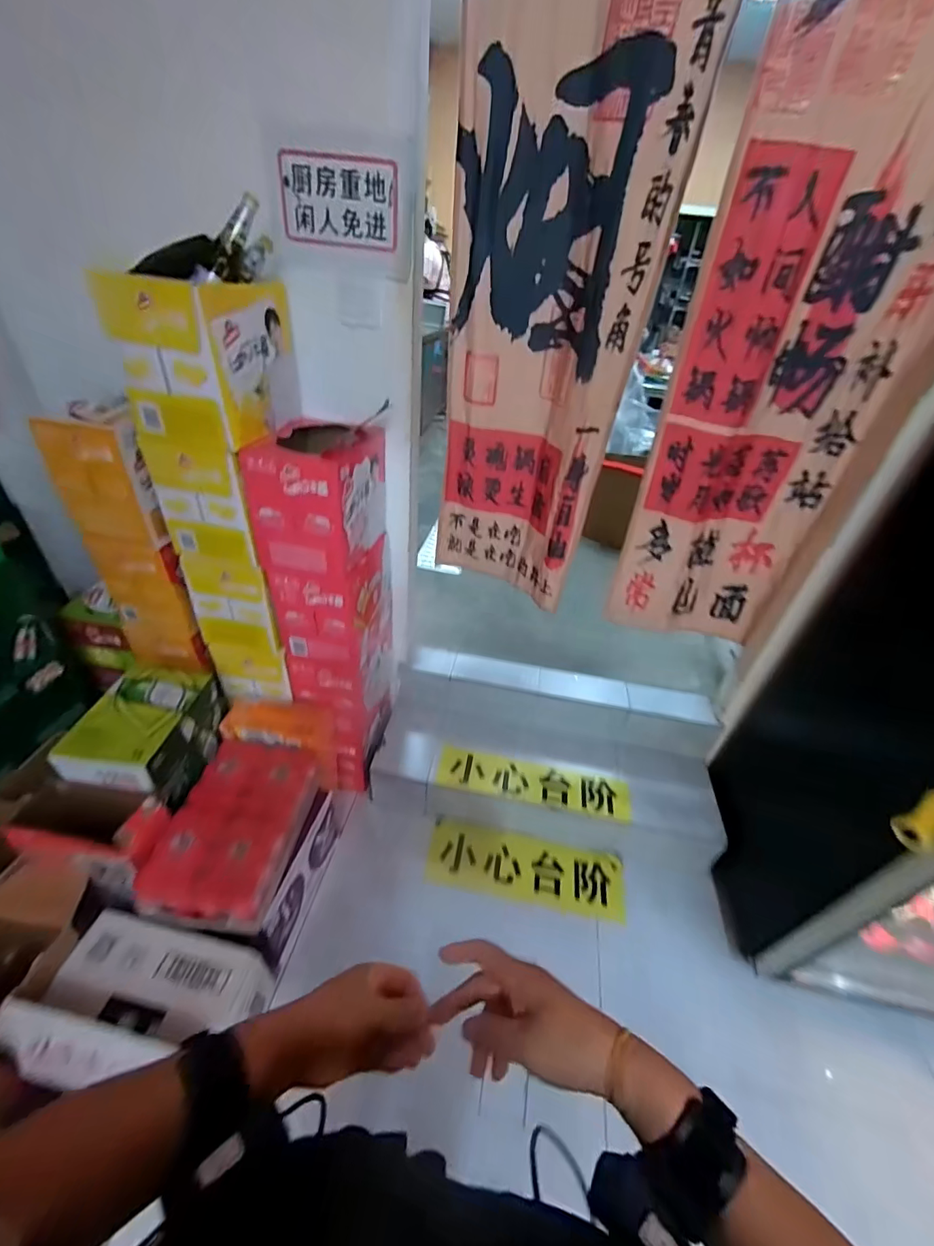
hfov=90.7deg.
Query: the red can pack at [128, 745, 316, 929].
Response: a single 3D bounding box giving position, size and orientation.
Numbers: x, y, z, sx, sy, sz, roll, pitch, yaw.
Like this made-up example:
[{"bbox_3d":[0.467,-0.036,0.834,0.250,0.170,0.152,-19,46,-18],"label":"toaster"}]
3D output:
[{"bbox_3d":[-0.585,0.515,1.172,0.282,0.110,0.427,8,38,3],"label":"red can pack"}]

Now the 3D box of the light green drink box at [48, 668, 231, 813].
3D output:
[{"bbox_3d":[-0.831,0.278,1.207,0.252,0.234,0.365,4,38,-2],"label":"light green drink box"}]

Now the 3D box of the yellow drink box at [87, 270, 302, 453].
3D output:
[{"bbox_3d":[-0.527,-0.554,0.970,0.220,0.269,0.341,7,38,2],"label":"yellow drink box"}]

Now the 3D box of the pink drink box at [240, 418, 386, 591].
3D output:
[{"bbox_3d":[-0.349,-0.310,1.141,0.229,0.303,0.314,8,38,3],"label":"pink drink box"}]

